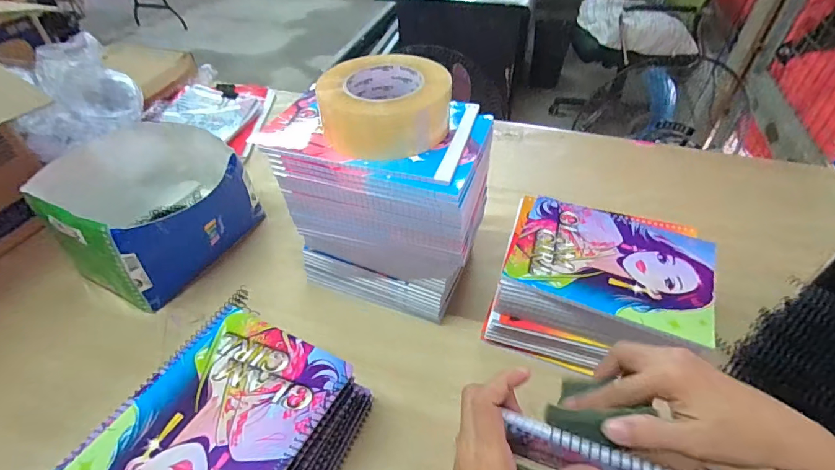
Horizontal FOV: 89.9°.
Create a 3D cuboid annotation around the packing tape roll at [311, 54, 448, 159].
[{"bbox_3d":[-0.032,-0.129,0.417,0.126,0.053,0.110,6,45,6],"label":"packing tape roll"}]

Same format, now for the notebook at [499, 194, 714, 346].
[{"bbox_3d":[0.201,0.024,0.443,0.198,0.012,0.142,18,48,18],"label":"notebook"}]

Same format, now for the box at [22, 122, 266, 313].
[{"bbox_3d":[-0.354,-0.044,0.587,0.212,0.125,0.232,20,48,20],"label":"box"}]

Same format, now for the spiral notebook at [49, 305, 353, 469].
[{"bbox_3d":[-0.173,0.155,0.343,0.156,0.012,0.195,21,48,20],"label":"spiral notebook"}]

